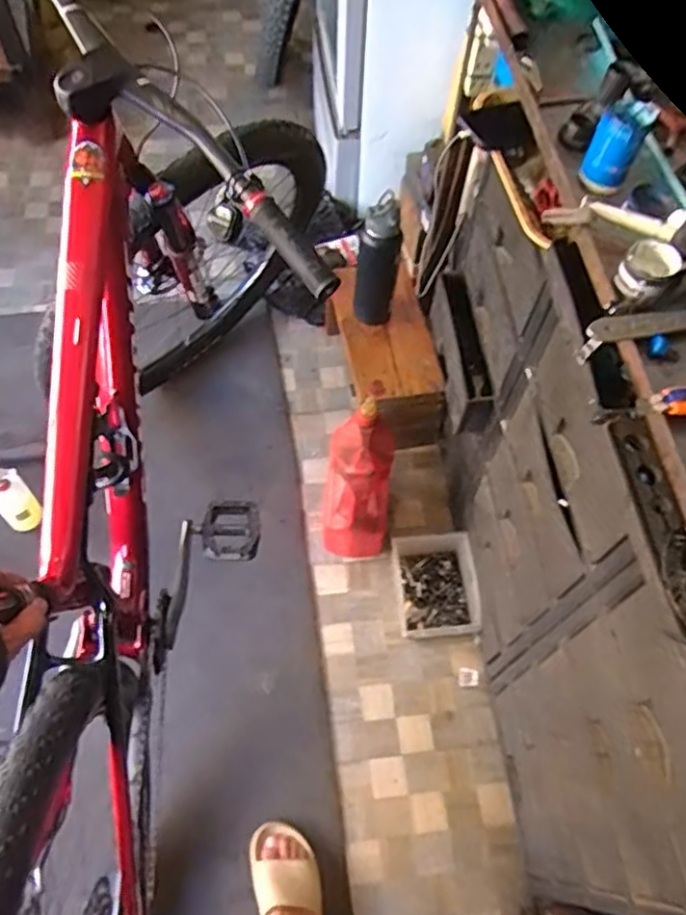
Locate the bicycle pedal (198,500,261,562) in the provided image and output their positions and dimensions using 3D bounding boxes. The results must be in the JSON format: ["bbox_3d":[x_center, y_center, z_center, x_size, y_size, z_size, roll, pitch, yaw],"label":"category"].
[{"bbox_3d":[-0.194,0.126,1.158,0.100,0.028,0.115,4,61,-2],"label":"bicycle pedal"}]

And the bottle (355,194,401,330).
[{"bbox_3d":[0.074,-0.415,1.432,0.090,0.307,0.070,10,61,2],"label":"bottle"}]

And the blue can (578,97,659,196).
[{"bbox_3d":[0.314,-0.359,0.777,0.057,0.080,0.058,1,61,-3],"label":"blue can"}]

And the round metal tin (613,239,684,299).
[{"bbox_3d":[0.314,-0.192,0.698,0.049,0.049,0.047,1,61,-3],"label":"round metal tin"}]

